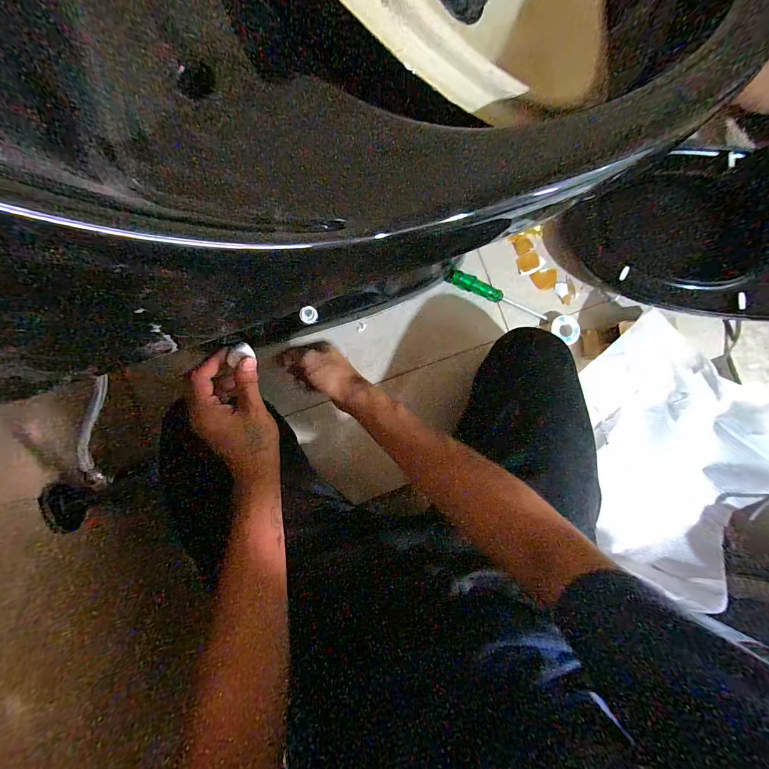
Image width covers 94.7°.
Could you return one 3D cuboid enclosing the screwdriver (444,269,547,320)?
[{"bbox_3d":[0.190,-0.151,0.606,0.190,0.029,0.022,20,83,-6],"label":"screwdriver"}]

